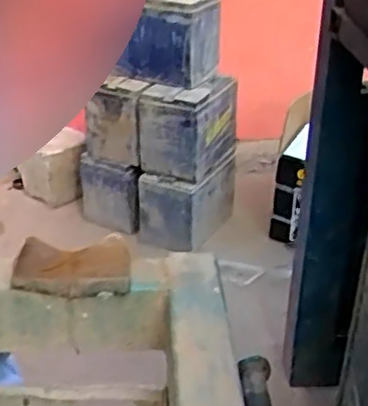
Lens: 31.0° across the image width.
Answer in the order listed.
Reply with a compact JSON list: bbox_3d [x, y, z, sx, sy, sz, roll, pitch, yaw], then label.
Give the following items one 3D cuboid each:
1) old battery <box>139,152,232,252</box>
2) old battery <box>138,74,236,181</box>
[{"bbox_3d":[0.005,-0.018,1.613,0.166,0.177,0.307,11,30,19],"label":"old battery"},{"bbox_3d":[0.014,-0.197,1.564,0.173,0.193,0.296,9,29,15],"label":"old battery"}]

